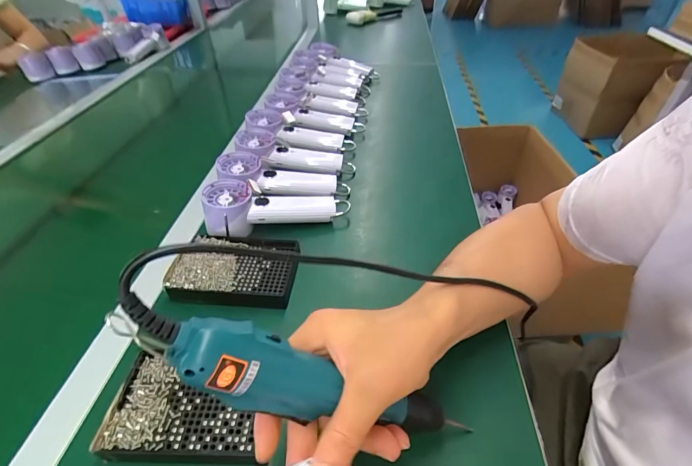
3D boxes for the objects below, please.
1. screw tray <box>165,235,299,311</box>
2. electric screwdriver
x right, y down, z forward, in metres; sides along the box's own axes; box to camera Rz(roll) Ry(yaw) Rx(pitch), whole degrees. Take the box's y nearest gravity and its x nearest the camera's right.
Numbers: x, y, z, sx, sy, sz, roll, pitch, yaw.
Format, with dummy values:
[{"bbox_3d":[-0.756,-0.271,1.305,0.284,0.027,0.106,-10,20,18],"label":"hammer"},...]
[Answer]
[{"bbox_3d":[-0.130,0.039,0.422,0.137,0.025,0.101,2,43,4],"label":"screw tray"},{"bbox_3d":[-0.018,0.098,0.225,0.242,0.028,0.032,30,35,-26],"label":"electric screwdriver"}]

